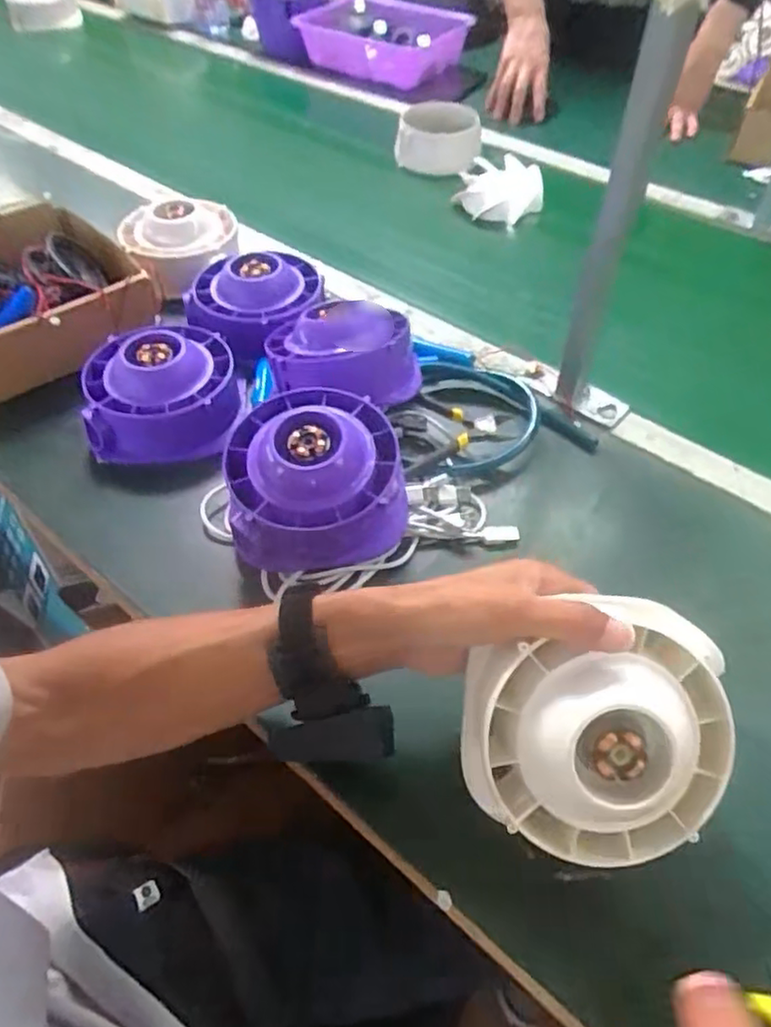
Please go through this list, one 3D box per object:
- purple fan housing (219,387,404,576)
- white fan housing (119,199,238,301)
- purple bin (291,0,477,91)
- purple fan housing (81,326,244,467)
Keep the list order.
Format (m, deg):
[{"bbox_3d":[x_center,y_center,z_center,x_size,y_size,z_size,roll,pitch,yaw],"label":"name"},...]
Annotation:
[{"bbox_3d":[-0.055,-0.029,0.519,0.132,0.085,0.126,-10,53,-8],"label":"purple fan housing"},{"bbox_3d":[-0.235,-0.311,0.768,0.129,0.067,0.131,-11,53,-9],"label":"white fan housing"},{"bbox_3d":[0.003,-0.919,1.317,0.321,0.101,0.186,20,55,14],"label":"purple bin"},{"bbox_3d":[-0.203,-0.115,0.606,0.135,0.061,0.129,-11,53,-9],"label":"purple fan housing"}]

